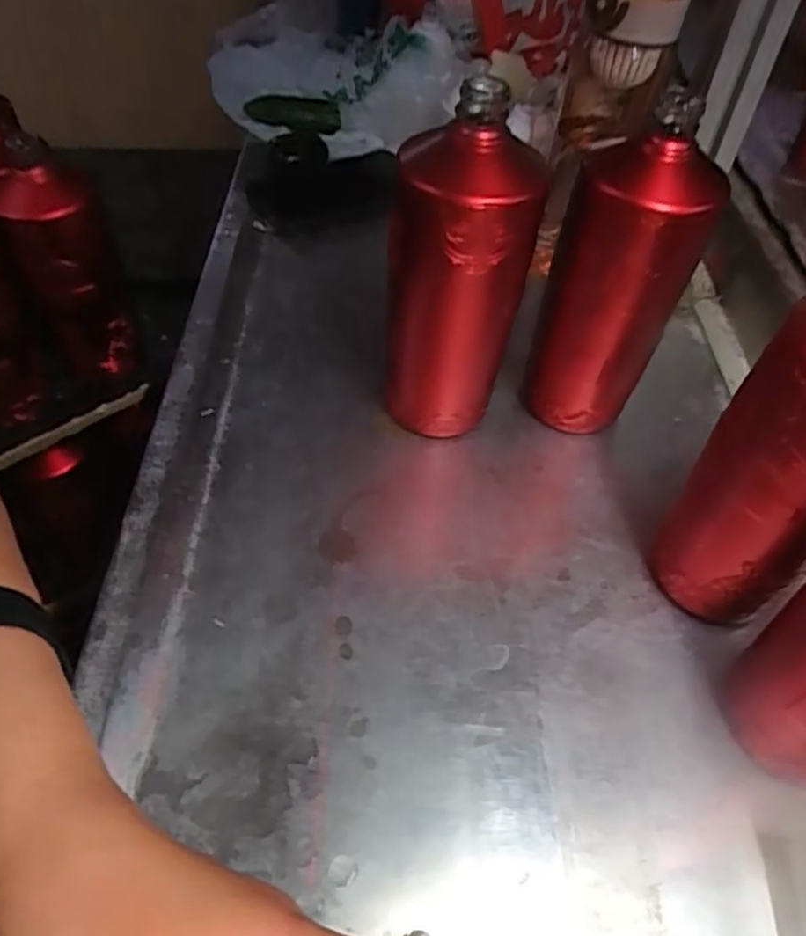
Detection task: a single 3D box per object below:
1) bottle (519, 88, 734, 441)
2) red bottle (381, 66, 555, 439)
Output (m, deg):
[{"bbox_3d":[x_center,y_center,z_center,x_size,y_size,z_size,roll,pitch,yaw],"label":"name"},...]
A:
[{"bbox_3d":[0.137,-0.114,0.459,0.076,0.205,0.069,8,48,-1],"label":"bottle"},{"bbox_3d":[0.031,-0.113,0.445,0.082,0.201,0.080,9,48,0],"label":"red bottle"}]

